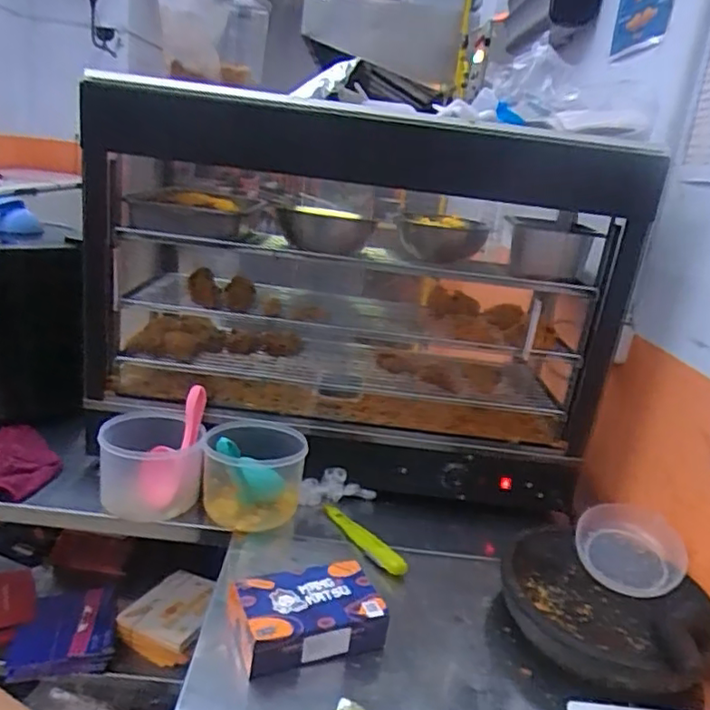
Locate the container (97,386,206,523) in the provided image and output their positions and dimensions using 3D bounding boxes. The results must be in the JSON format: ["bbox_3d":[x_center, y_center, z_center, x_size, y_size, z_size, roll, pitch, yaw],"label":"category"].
[{"bbox_3d":[-0.340,0.165,1.034,0.162,0.164,0.161,3,19,-15],"label":"container"}]

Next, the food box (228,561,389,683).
[{"bbox_3d":[-0.064,0.330,0.786,0.181,0.060,0.115,-1,20,-24],"label":"food box"}]

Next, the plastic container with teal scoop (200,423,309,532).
[{"bbox_3d":[-0.172,0.197,1.043,0.162,0.132,0.149,6,18,-6],"label":"plastic container with teal scoop"}]

